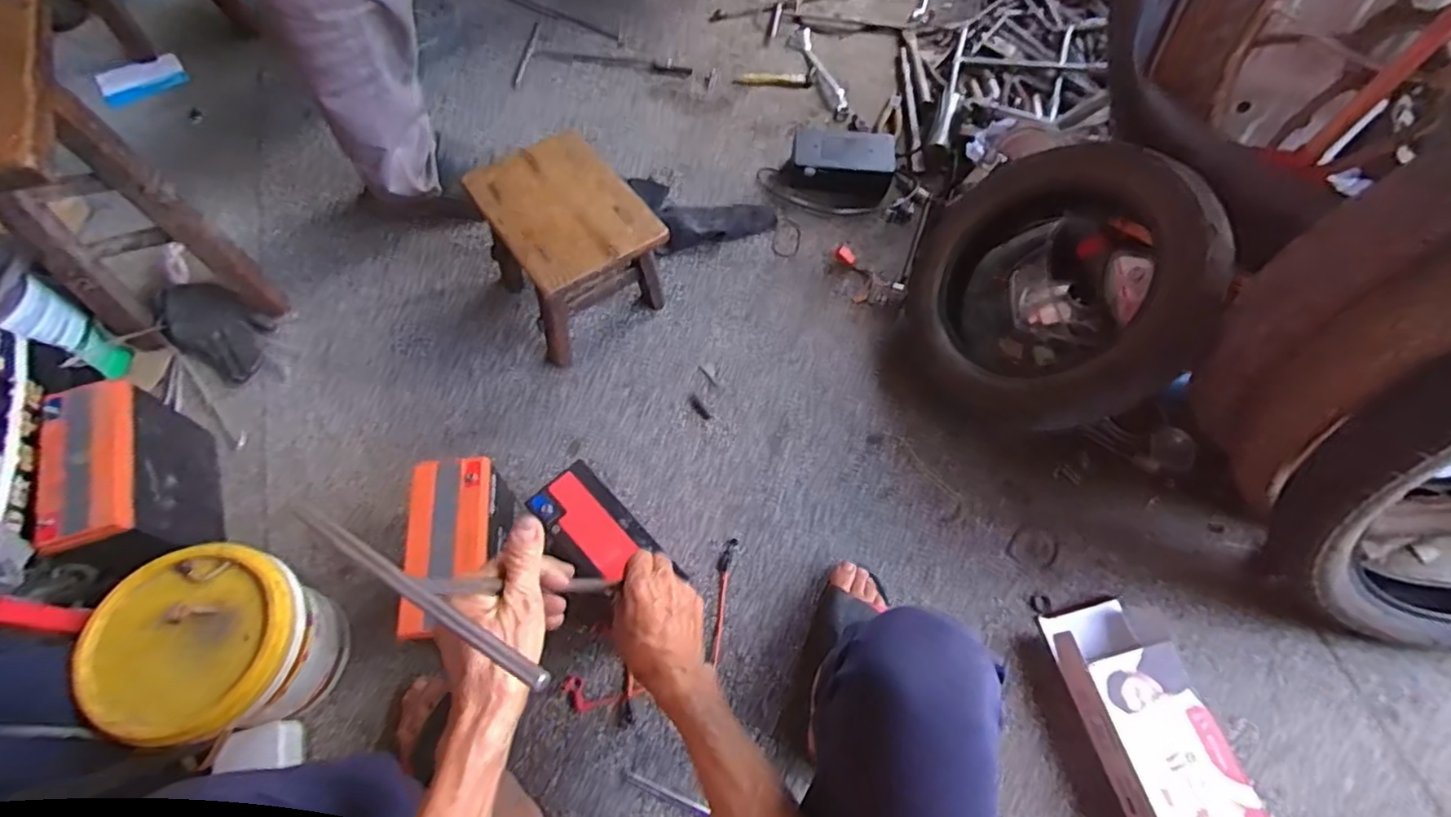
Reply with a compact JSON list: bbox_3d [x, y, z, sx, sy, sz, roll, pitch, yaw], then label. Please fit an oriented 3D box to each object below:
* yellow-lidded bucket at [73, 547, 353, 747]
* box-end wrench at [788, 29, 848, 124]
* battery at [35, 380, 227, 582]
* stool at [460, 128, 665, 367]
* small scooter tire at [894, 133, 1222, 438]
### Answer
[{"bbox_3d":[-0.519,0.251,0.680,0.182,0.178,0.169,1,64,-3],"label":"yellow-lidded bucket"},{"bbox_3d":[0.177,-0.643,1.216,0.050,0.010,0.255,-13,65,-9],"label":"box-end wrench"},{"bbox_3d":[-0.693,0.089,0.749,0.105,0.155,0.187,-25,68,-15],"label":"battery"},{"bbox_3d":[-0.215,-0.216,0.885,0.183,0.191,0.229,-32,70,-17],"label":"stool"},{"bbox_3d":[0.422,-0.152,0.824,0.094,0.360,0.356,0,21,-44],"label":"small scooter tire"}]

